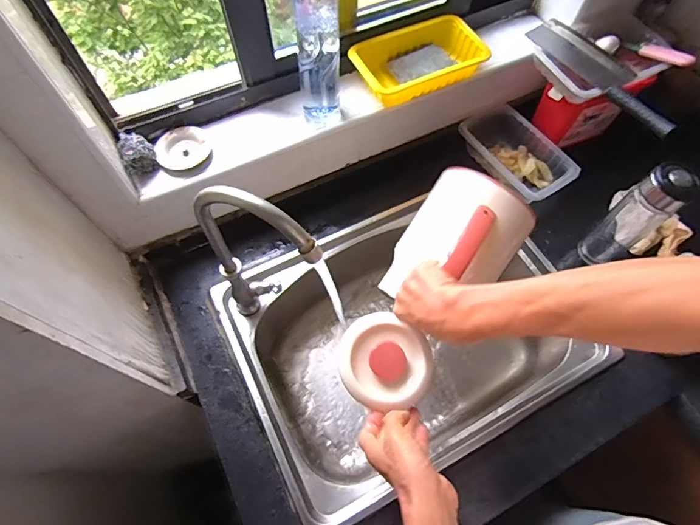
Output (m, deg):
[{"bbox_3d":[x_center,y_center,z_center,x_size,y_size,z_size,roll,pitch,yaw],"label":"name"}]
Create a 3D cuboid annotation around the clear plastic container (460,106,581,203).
[{"bbox_3d":[0.322,-0.205,0.820,0.134,0.064,0.217,-29,68,-15],"label":"clear plastic container"}]

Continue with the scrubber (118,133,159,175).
[{"bbox_3d":[-0.313,-0.159,0.618,0.044,0.048,0.063,-24,67,-13],"label":"scrubber"}]

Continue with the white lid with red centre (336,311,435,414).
[{"bbox_3d":[0.046,0.131,0.547,0.124,0.024,0.112,32,67,13],"label":"white lid with red centre"}]

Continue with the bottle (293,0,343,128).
[{"bbox_3d":[-0.043,-0.306,0.596,0.065,0.235,0.059,-1,64,-2],"label":"bottle"}]

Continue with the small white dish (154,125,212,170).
[{"bbox_3d":[-0.261,-0.179,0.650,0.082,0.017,0.067,-30,68,-16],"label":"small white dish"}]

